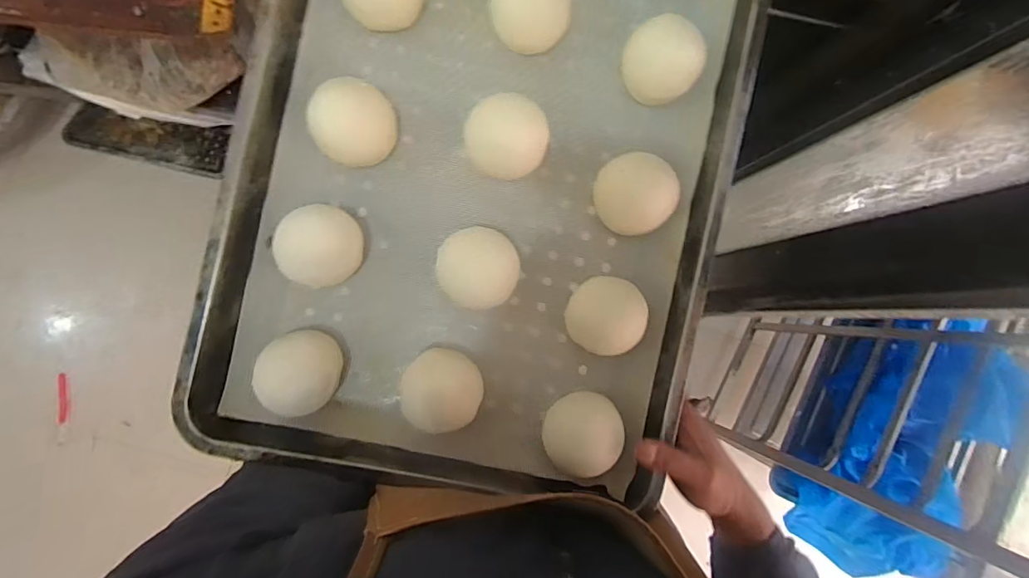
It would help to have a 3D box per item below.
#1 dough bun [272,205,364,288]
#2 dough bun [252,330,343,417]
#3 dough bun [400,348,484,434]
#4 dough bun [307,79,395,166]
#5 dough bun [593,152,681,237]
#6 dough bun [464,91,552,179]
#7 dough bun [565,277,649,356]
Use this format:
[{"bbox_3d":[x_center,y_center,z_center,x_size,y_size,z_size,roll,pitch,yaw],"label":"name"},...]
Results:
[{"bbox_3d":[-0.159,-0.035,0.417,0.059,0.050,0.066,43,88,3],"label":"dough bun"},{"bbox_3d":[-0.175,0.070,0.414,0.062,0.053,0.068,0,86,1],"label":"dough bun"},{"bbox_3d":[-0.061,0.083,0.417,0.065,0.049,0.064,0,86,1],"label":"dough bun"},{"bbox_3d":[-0.131,-0.136,0.415,0.056,0.051,0.064,41,88,3],"label":"dough bun"},{"bbox_3d":[0.102,-0.074,0.416,0.067,0.051,0.057,-6,86,0],"label":"dough bun"},{"bbox_3d":[-0.006,-0.124,0.421,0.066,0.052,0.060,0,86,1],"label":"dough bun"},{"bbox_3d":[0.078,0.023,0.428,0.063,0.029,0.063,2,87,1],"label":"dough bun"}]

